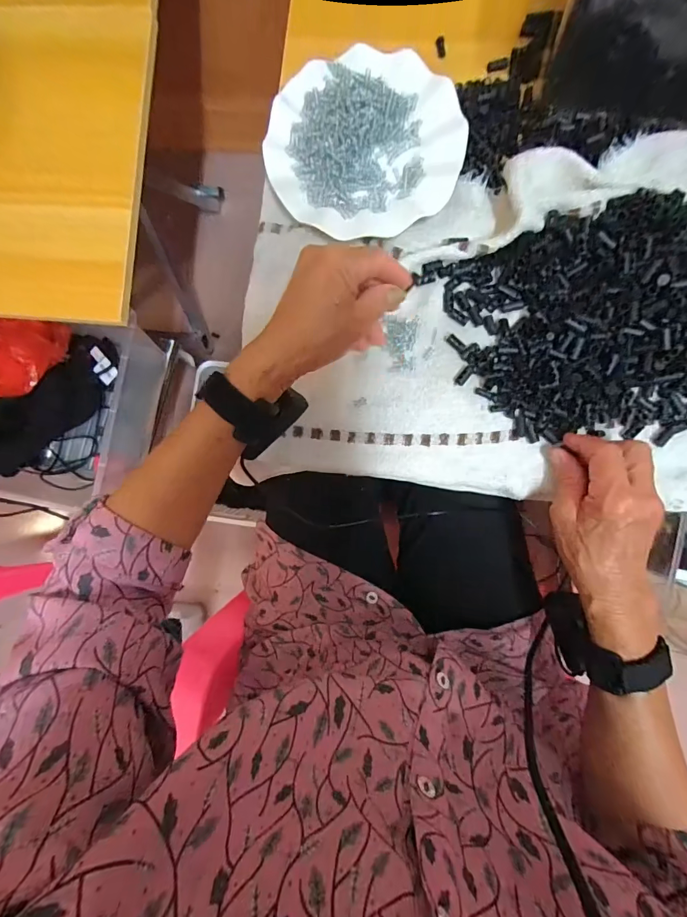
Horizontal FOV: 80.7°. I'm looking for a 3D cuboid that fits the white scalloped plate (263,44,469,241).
[{"bbox_3d":[0.019,-0.296,0.385,0.179,0.016,0.171,0,88,4],"label":"white scalloped plate"}]

